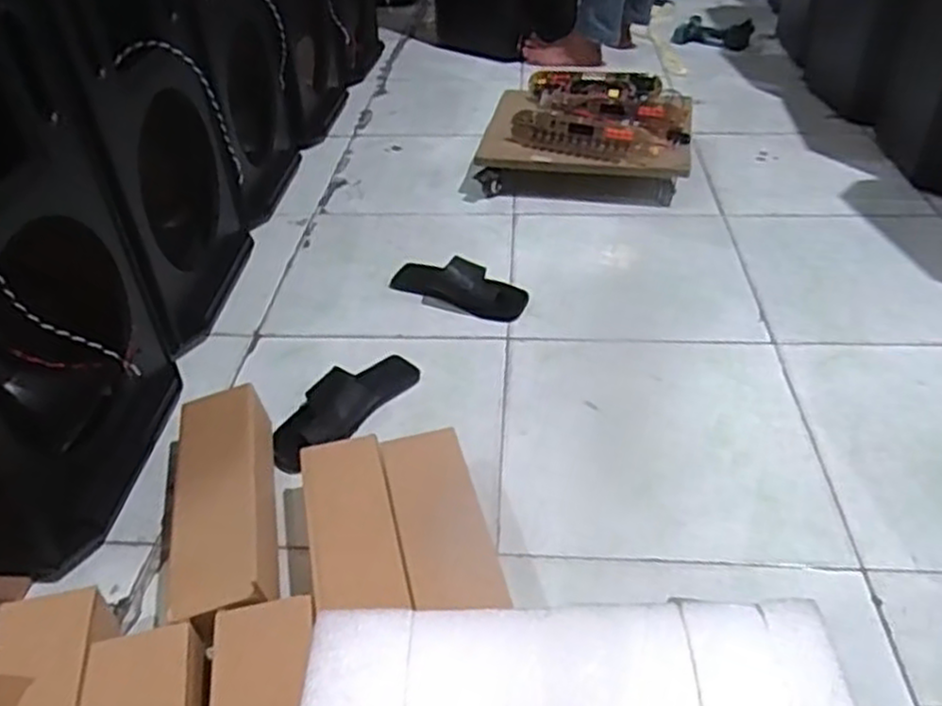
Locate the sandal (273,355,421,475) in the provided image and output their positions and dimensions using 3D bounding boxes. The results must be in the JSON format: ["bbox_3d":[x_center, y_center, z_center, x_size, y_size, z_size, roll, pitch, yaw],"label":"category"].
[{"bbox_3d":[-0.176,0.070,1.026,0.107,0.044,0.251,18,43,24],"label":"sandal"}]

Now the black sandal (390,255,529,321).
[{"bbox_3d":[-0.022,-0.115,1.241,0.231,0.051,0.077,15,42,21],"label":"black sandal"}]

